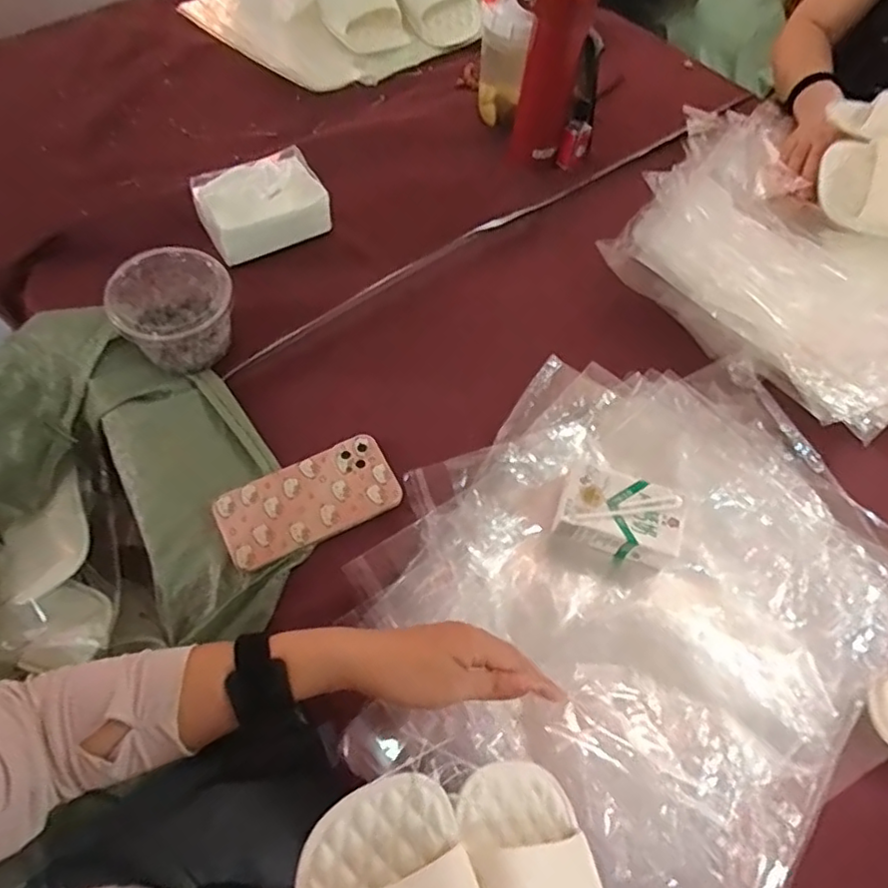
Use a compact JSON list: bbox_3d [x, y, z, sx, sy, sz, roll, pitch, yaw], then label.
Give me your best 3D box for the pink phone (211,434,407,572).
[{"bbox_3d":[-0.127,0.053,0.594,0.165,0.007,0.082,-25,66,-17],"label":"pink phone"}]

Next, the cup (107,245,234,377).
[{"bbox_3d":[-0.277,-0.139,0.650,0.113,0.076,0.106,2,61,-3],"label":"cup"}]

